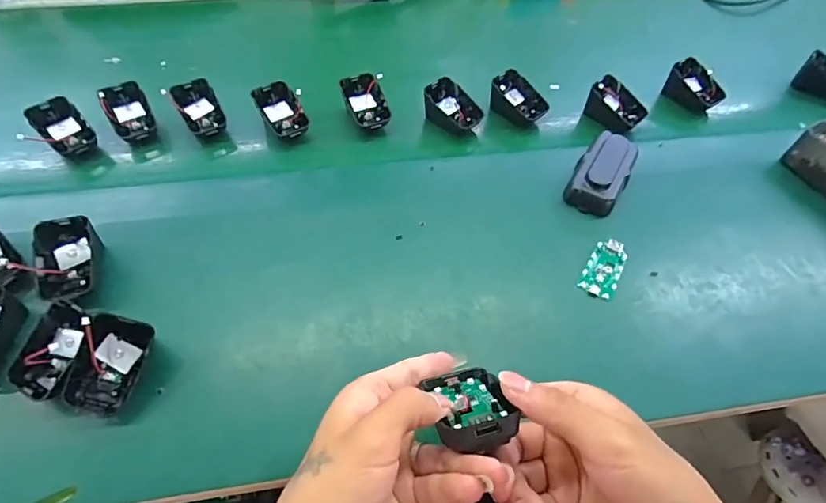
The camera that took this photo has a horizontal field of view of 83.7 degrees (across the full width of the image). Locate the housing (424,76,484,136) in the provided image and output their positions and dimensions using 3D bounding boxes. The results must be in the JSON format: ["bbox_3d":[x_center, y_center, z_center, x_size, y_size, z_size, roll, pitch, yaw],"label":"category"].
[{"bbox_3d":[0.044,-0.165,0.539,0.046,0.042,0.067,-35,63,-24],"label":"housing"}]

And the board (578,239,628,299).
[{"bbox_3d":[0.179,0.015,0.430,0.033,0.006,0.065,28,58,17],"label":"board"}]

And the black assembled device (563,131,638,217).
[{"bbox_3d":[0.199,-0.083,0.481,0.051,0.023,0.108,29,59,18],"label":"black assembled device"}]

